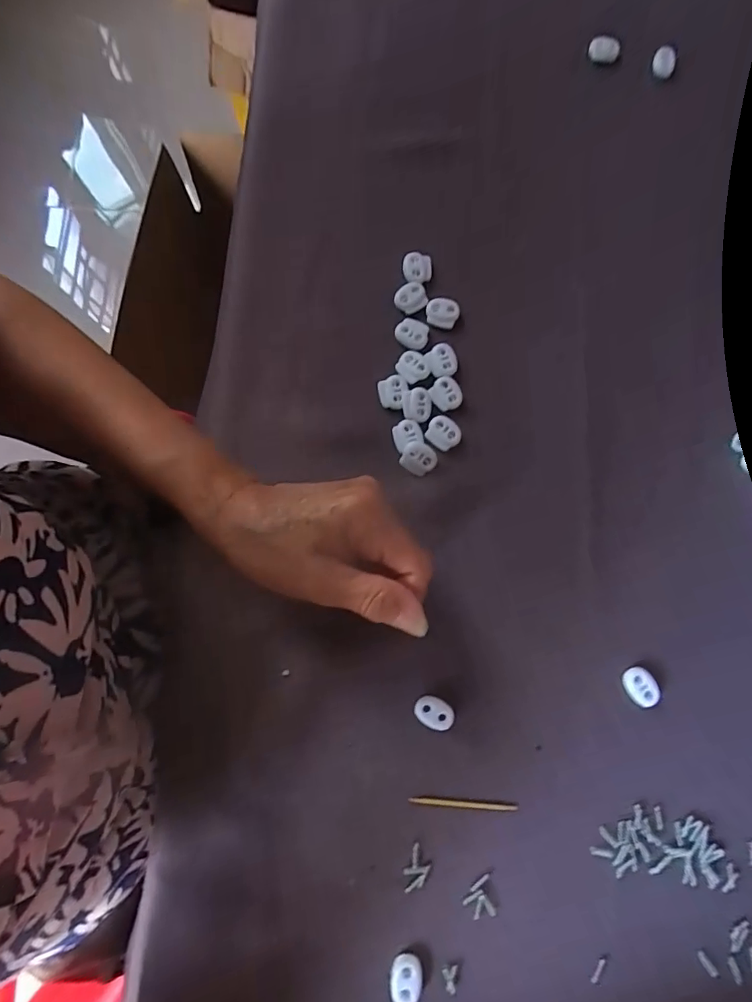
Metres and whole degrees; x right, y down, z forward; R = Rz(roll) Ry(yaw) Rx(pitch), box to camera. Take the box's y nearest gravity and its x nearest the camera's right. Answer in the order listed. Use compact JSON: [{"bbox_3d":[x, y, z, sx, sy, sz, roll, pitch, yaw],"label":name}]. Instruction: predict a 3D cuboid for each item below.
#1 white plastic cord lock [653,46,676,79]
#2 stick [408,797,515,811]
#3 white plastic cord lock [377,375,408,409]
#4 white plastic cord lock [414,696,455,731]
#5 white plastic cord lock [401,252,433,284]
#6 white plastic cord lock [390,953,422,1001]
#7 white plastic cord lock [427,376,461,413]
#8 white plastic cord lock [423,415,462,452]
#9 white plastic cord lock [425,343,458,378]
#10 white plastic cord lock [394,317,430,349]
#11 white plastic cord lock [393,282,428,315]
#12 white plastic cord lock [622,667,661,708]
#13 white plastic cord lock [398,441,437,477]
[{"bbox_3d":[0.220,-0.334,0.371,0.019,0.017,0.008,1,79,-1],"label":"white plastic cord lock"},{"bbox_3d":[0.050,0.172,0.275,0.061,0.004,0.004,5,79,0],"label":"stick"},{"bbox_3d":[0.011,-0.071,0.318,0.019,0.004,0.022,-5,79,-2],"label":"white plastic cord lock"},{"bbox_3d":[0.034,0.123,0.282,0.023,0.004,0.015,20,80,3],"label":"white plastic cord lock"},{"bbox_3d":[0.029,-0.160,0.336,0.020,0.008,0.021,2,79,-1],"label":"white plastic cord lock"},{"bbox_3d":[0.016,0.254,0.258,0.016,0.008,0.021,4,79,0],"label":"white plastic cord lock"},{"bbox_3d":[0.046,-0.070,0.318,0.021,0.004,0.022,-21,80,-5],"label":"white plastic cord lock"},{"bbox_3d":[0.044,-0.044,0.315,0.022,0.005,0.019,41,81,6],"label":"white plastic cord lock"},{"bbox_3d":[0.044,-0.093,0.321,0.020,0.004,0.022,-22,80,-5],"label":"white plastic cord lock"},{"bbox_3d":[0.024,-0.113,0.324,0.022,0.004,0.020,25,80,4],"label":"white plastic cord lock"},{"bbox_3d":[0.025,-0.139,0.330,0.023,0.004,0.019,-41,83,-8],"label":"white plastic cord lock"},{"bbox_3d":[0.157,0.110,0.287,0.017,0.004,0.023,-27,81,-6],"label":"white plastic cord lock"},{"bbox_3d":[0.028,-0.027,0.308,0.021,0.006,0.019,33,80,5],"label":"white plastic cord lock"}]

